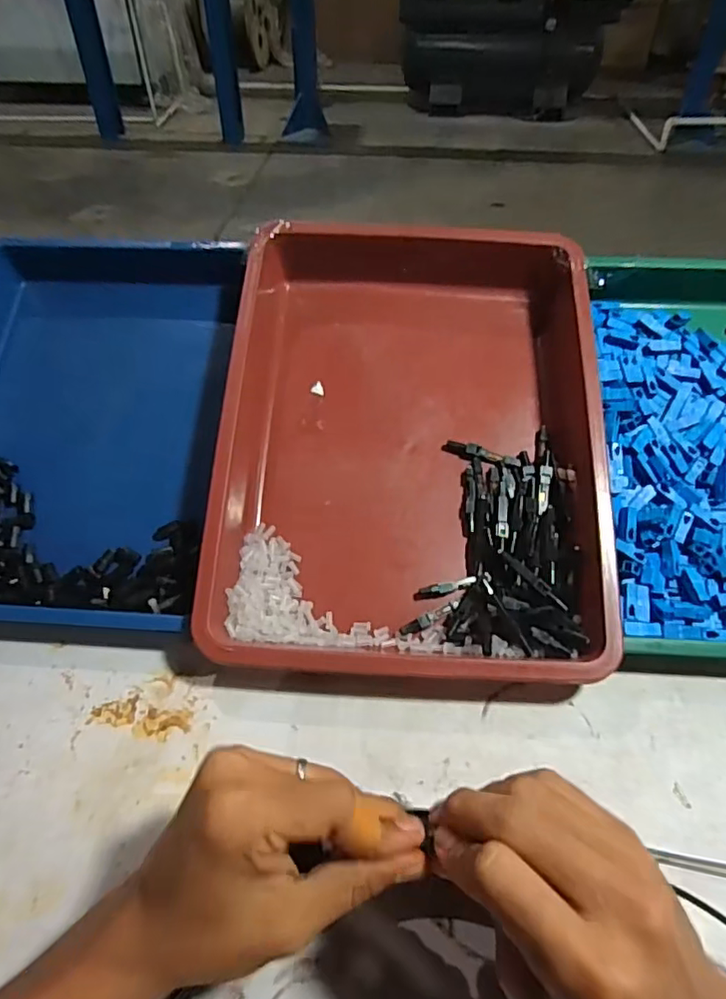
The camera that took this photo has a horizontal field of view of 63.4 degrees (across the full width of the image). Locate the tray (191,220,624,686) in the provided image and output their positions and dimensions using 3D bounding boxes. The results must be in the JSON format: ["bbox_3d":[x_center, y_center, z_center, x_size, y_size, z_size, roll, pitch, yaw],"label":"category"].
[{"bbox_3d":[0.035,-0.057,0.440,0.266,0.062,0.365,2,69,3],"label":"tray"}]

